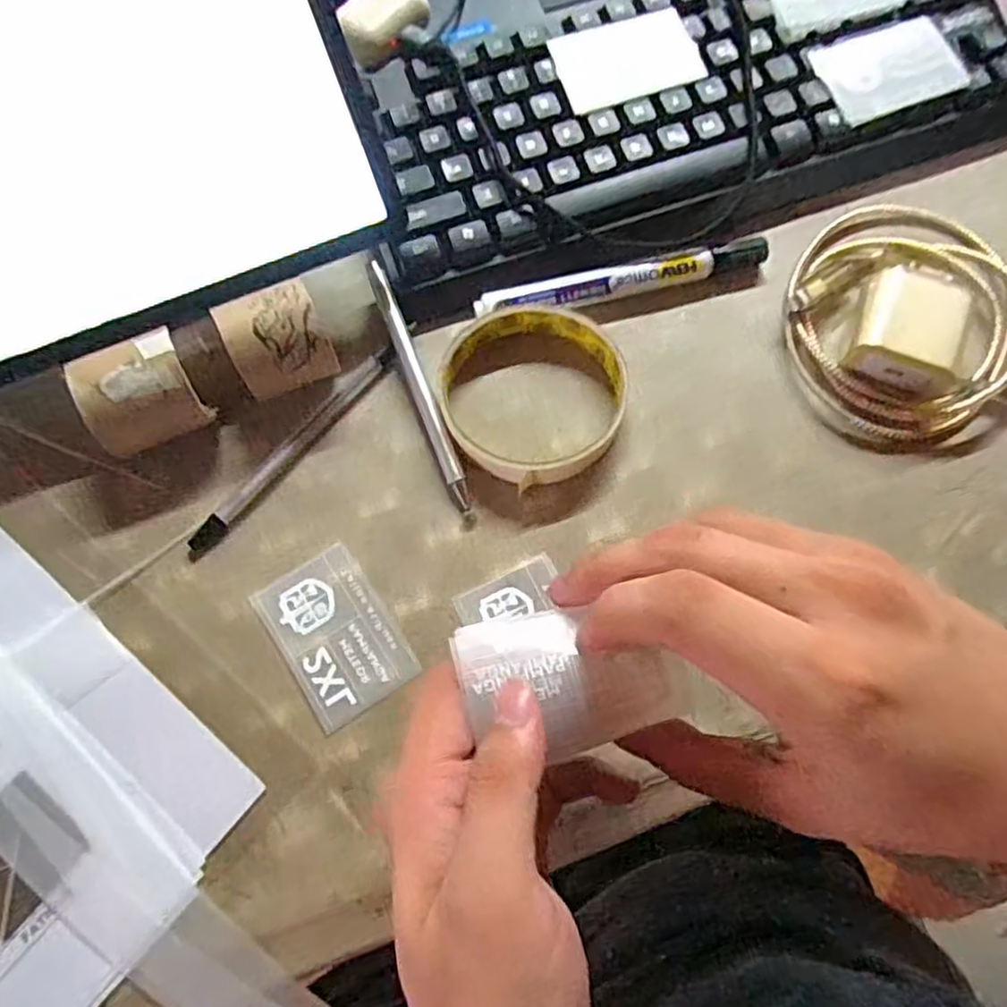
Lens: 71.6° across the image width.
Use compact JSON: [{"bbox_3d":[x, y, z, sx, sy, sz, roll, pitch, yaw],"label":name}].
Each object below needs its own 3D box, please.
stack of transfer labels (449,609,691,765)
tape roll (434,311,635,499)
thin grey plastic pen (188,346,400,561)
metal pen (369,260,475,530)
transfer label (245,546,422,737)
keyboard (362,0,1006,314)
[{"bbox_3d":[0.019,0.051,0.209,0.060,0.009,0.043,-17,72,-3],"label":"stack of transfer labels"},{"bbox_3d":[0.013,-0.050,0.314,0.082,0.015,0.081,0,74,-1],"label":"tape roll"},{"bbox_3d":[-0.093,-0.026,0.311,0.012,0.007,0.125,40,77,10],"label":"thin grey plastic pen"},{"bbox_3d":[-0.037,-0.052,0.317,0.008,0.009,0.131,-20,75,-7],"label":"metal pen"},{"bbox_3d":[-0.069,0.053,0.288,0.044,0.004,0.065,-32,77,-10],"label":"transfer label"},{"bbox_3d":[0.138,-0.217,0.349,0.416,0.025,0.130,-17,75,-6],"label":"keyboard"}]

